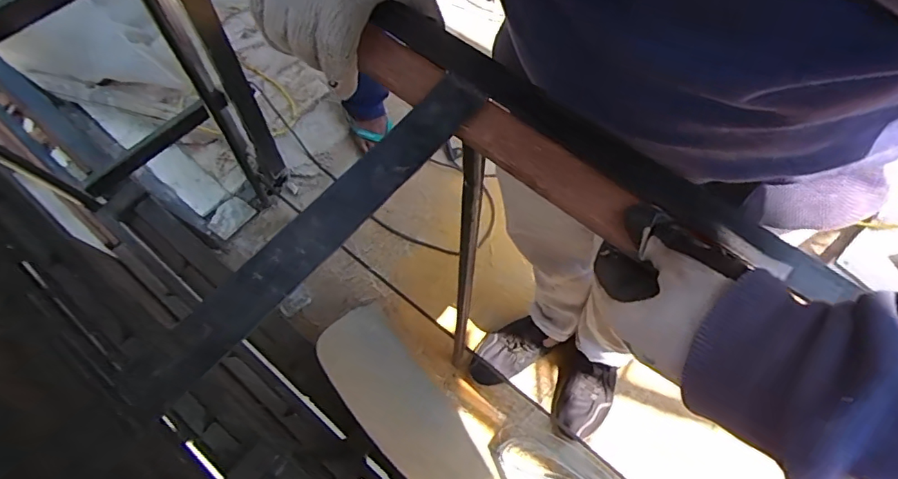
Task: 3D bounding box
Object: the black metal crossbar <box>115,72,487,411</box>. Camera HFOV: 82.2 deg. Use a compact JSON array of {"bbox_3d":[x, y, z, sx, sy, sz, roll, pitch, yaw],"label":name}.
[{"bbox_3d":[-0.074,-0.012,0.309,0.034,0.009,0.265,36,68,16],"label":"black metal crossbar"}]

